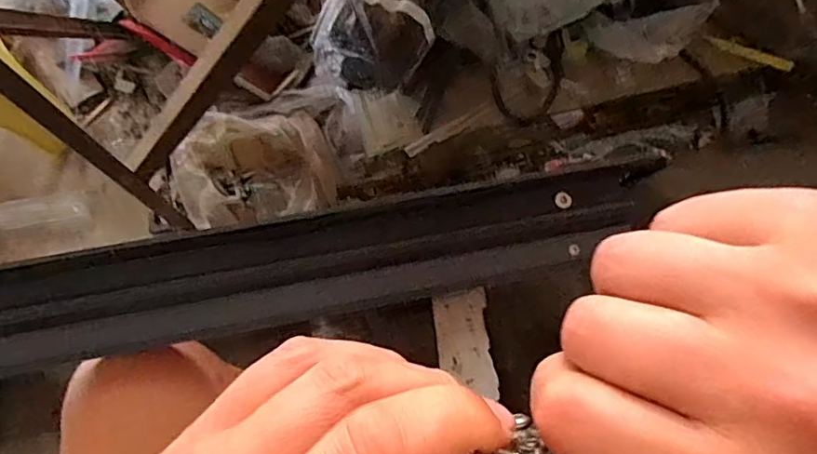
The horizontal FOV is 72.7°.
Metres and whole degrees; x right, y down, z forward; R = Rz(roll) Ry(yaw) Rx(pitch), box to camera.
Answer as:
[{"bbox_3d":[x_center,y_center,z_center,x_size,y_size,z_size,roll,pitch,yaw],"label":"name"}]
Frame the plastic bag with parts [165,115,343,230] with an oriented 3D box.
[{"bbox_3d":[-0.251,-0.089,0.898,0.251,0.107,0.175,-13,72,-6],"label":"plastic bag with parts"}]

